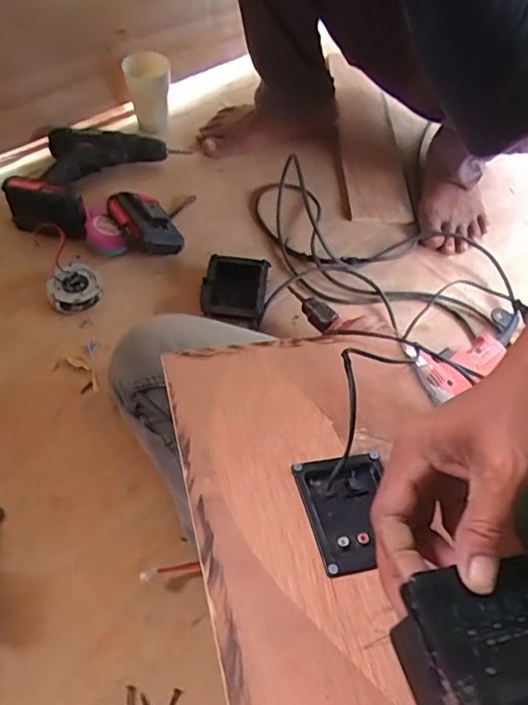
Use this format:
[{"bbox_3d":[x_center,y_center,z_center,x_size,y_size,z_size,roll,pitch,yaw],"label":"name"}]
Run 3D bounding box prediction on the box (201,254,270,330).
[{"bbox_3d":[-0.040,-0.085,0.753,0.084,0.030,0.101,6,56,1],"label":"box"}]

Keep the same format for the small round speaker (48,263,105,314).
[{"bbox_3d":[-0.250,-0.088,0.725,0.065,0.029,0.064,1,56,-2],"label":"small round speaker"}]

